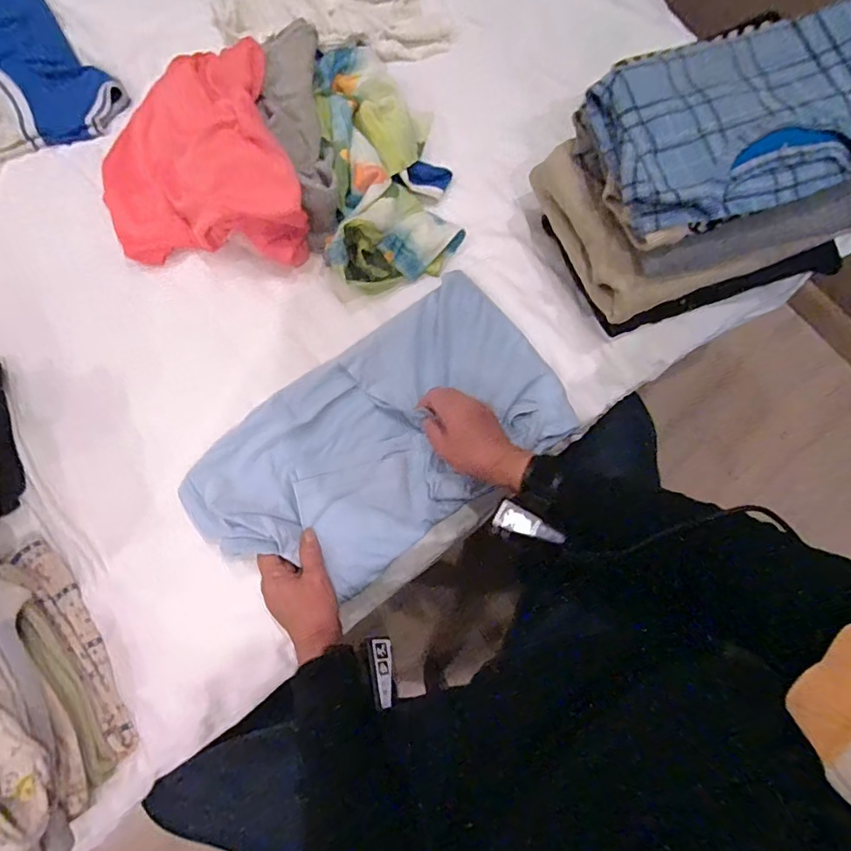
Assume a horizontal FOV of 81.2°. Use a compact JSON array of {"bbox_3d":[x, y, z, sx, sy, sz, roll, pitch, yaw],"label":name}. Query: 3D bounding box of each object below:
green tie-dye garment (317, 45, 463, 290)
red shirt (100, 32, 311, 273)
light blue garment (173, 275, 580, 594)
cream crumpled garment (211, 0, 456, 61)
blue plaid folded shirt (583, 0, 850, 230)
[{"bbox_3d":[-0.055,-0.347,0.630,0.165,0.090,0.337,-9,79,-2],"label":"green tie-dye garment"},{"bbox_3d":[-0.297,-0.332,0.614,0.253,0.119,0.311,-16,79,-3],"label":"red shirt"},{"bbox_3d":[-0.049,0.016,0.565,0.407,0.031,0.232,-35,79,-8],"label":"light blue garment"},{"bbox_3d":[-0.132,-0.604,0.704,0.339,0.048,0.170,5,79,1],"label":"cream crumpled garment"},{"bbox_3d":[0.303,-0.296,0.471,0.285,0.043,0.179,-18,77,-4],"label":"blue plaid folded shirt"}]

